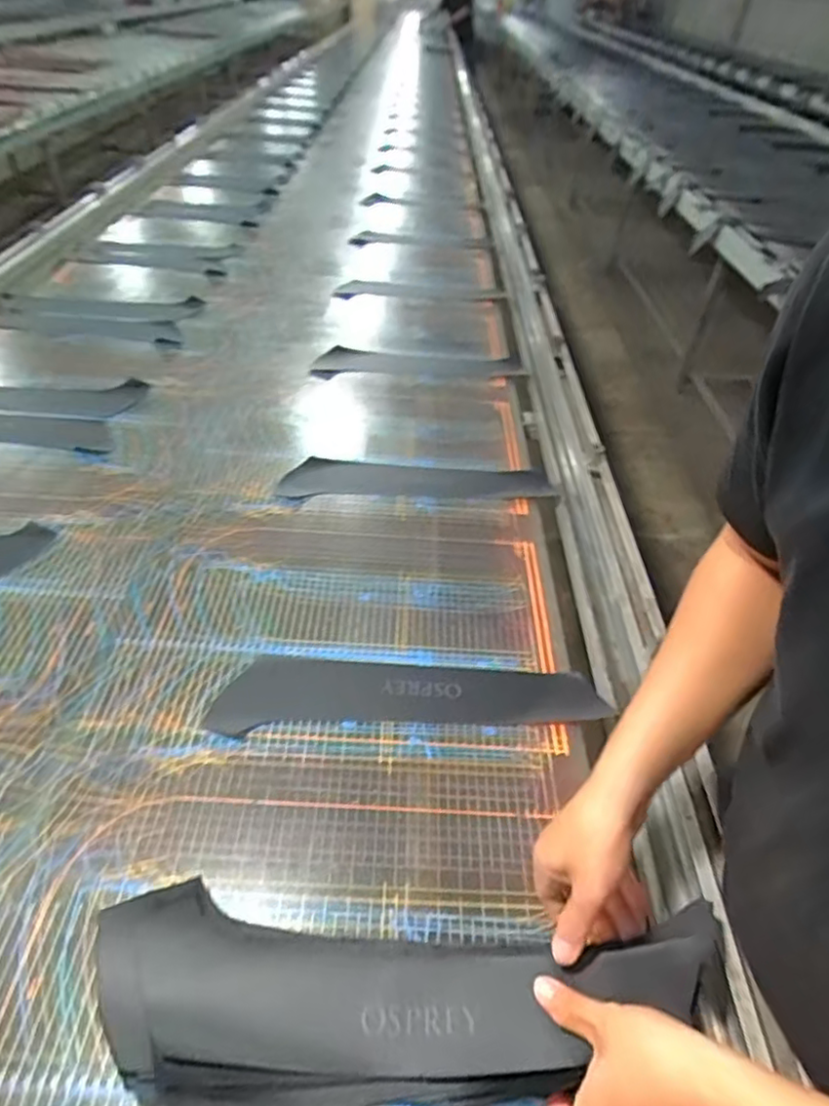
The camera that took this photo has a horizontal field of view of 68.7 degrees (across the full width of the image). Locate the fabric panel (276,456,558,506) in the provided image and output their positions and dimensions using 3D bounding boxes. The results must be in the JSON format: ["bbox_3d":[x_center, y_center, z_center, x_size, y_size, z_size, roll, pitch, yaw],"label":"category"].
[{"bbox_3d":[0.003,-0.122,0.982,0.426,0.009,0.123,-2,40,-9],"label":"fabric panel"}]

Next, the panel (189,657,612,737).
[{"bbox_3d":[-0.005,0.153,0.689,0.415,0.010,0.098,-1,42,-6],"label":"panel"}]

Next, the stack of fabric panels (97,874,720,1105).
[{"bbox_3d":[-0.014,0.339,0.467,0.452,0.057,0.154,0,45,-1],"label":"stack of fabric panels"}]

